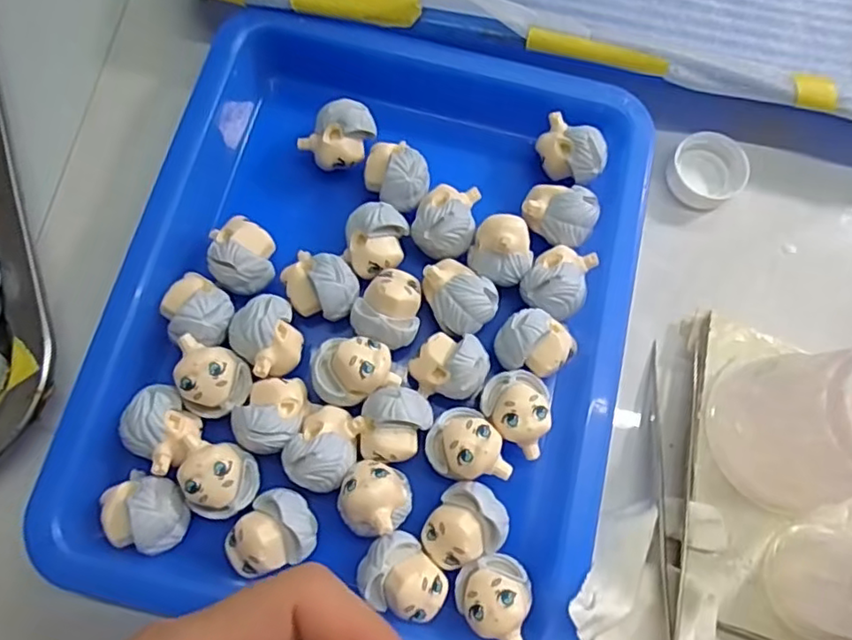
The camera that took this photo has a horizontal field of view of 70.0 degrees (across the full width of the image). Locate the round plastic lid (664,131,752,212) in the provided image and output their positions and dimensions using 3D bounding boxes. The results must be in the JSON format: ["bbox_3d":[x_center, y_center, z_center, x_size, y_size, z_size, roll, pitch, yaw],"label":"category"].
[{"bbox_3d":[0.117,-0.062,0.255,0.030,0.011,0.029,0,74,-1],"label":"round plastic lid"}]

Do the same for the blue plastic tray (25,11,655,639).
[{"bbox_3d":[-0.018,-0.003,0.220,0.171,0.027,0.214,13,75,1],"label":"blue plastic tray"}]

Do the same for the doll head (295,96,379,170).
[{"bbox_3d":[-0.033,-0.070,0.239,0.027,0.023,0.019,-43,80,-12],"label":"doll head"}]

